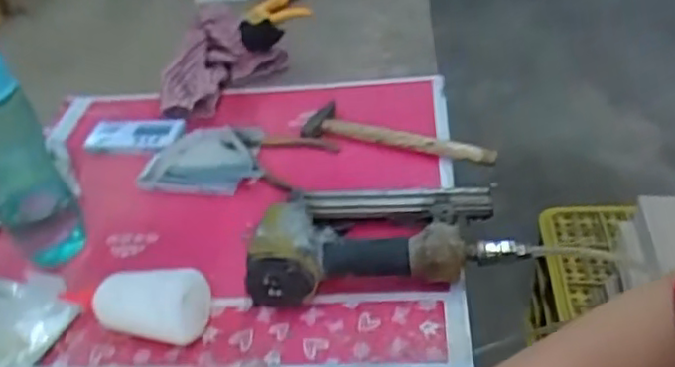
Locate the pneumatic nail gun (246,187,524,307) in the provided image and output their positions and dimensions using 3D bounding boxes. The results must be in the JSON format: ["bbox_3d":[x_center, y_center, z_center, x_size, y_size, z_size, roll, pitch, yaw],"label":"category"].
[{"bbox_3d":[0.039,0.044,0.639,0.246,0.061,0.144,-6,36,-2],"label":"pneumatic nail gun"}]

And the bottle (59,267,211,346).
[{"bbox_3d":[-0.192,0.111,0.599,0.150,0.060,0.051,3,37,11],"label":"bottle"}]

